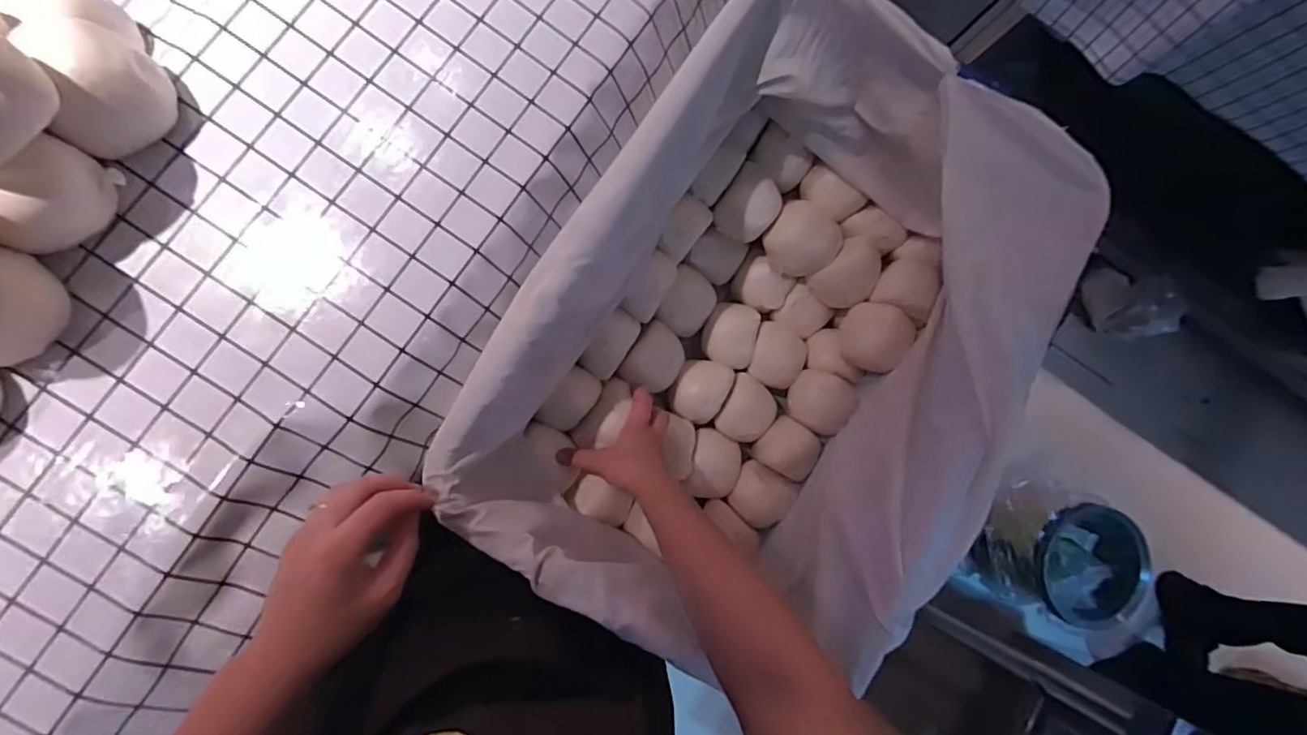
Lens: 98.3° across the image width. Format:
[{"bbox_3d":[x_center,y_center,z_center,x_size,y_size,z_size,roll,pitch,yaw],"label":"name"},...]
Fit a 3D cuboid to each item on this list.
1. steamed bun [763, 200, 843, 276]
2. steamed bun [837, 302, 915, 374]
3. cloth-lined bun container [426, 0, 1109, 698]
[{"bbox_3d":[0.189,-0.163,0.700,0.086,0.055,0.086,1,86,-8],"label":"steamed bun"},{"bbox_3d":[0.276,-0.036,0.706,0.076,0.059,0.076,1,86,-8],"label":"steamed bun"},{"bbox_3d":[0.112,-0.039,0.627,0.428,0.280,0.597,30,84,-7],"label":"cloth-lined bun container"}]

